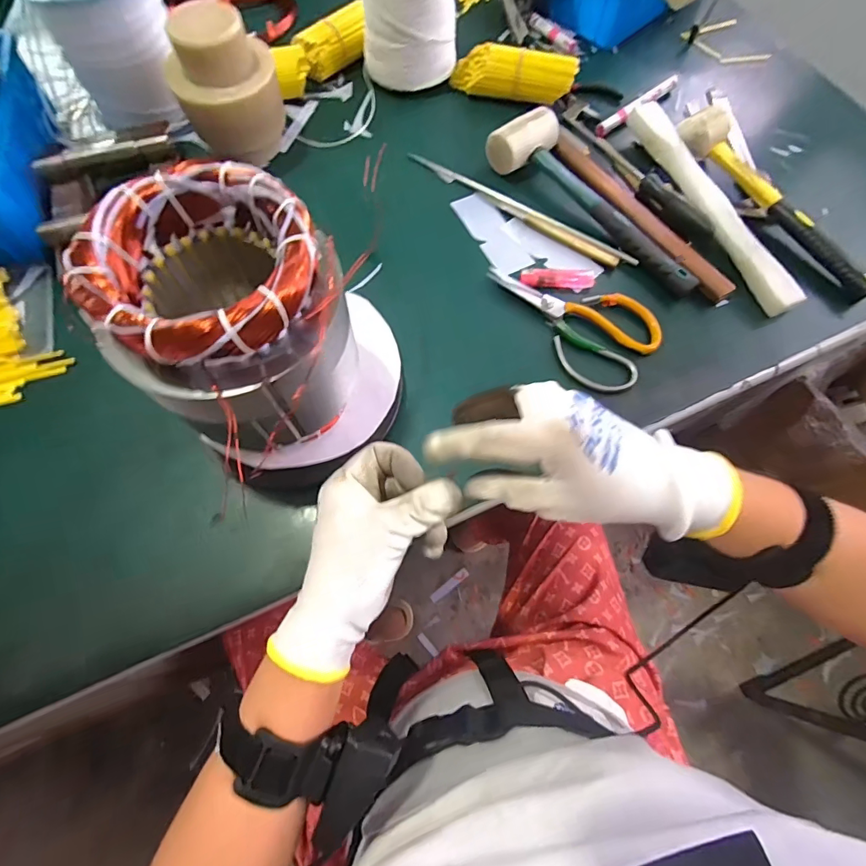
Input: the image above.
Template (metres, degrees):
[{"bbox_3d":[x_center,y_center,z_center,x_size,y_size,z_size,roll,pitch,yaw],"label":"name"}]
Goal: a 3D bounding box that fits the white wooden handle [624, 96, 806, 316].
[{"bbox_3d":[0.313,-0.263,0.503,0.025,0.035,0.301,-21,72,-10],"label":"white wooden handle"}]

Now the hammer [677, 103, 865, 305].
[{"bbox_3d":[0.379,-0.256,0.503,0.044,0.062,0.281,-28,73,-12],"label":"hammer"}]

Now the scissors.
[{"bbox_3d":[0.153,-0.127,0.461,0.102,0.014,0.181,-34,75,-13],"label":"scissors"}]

